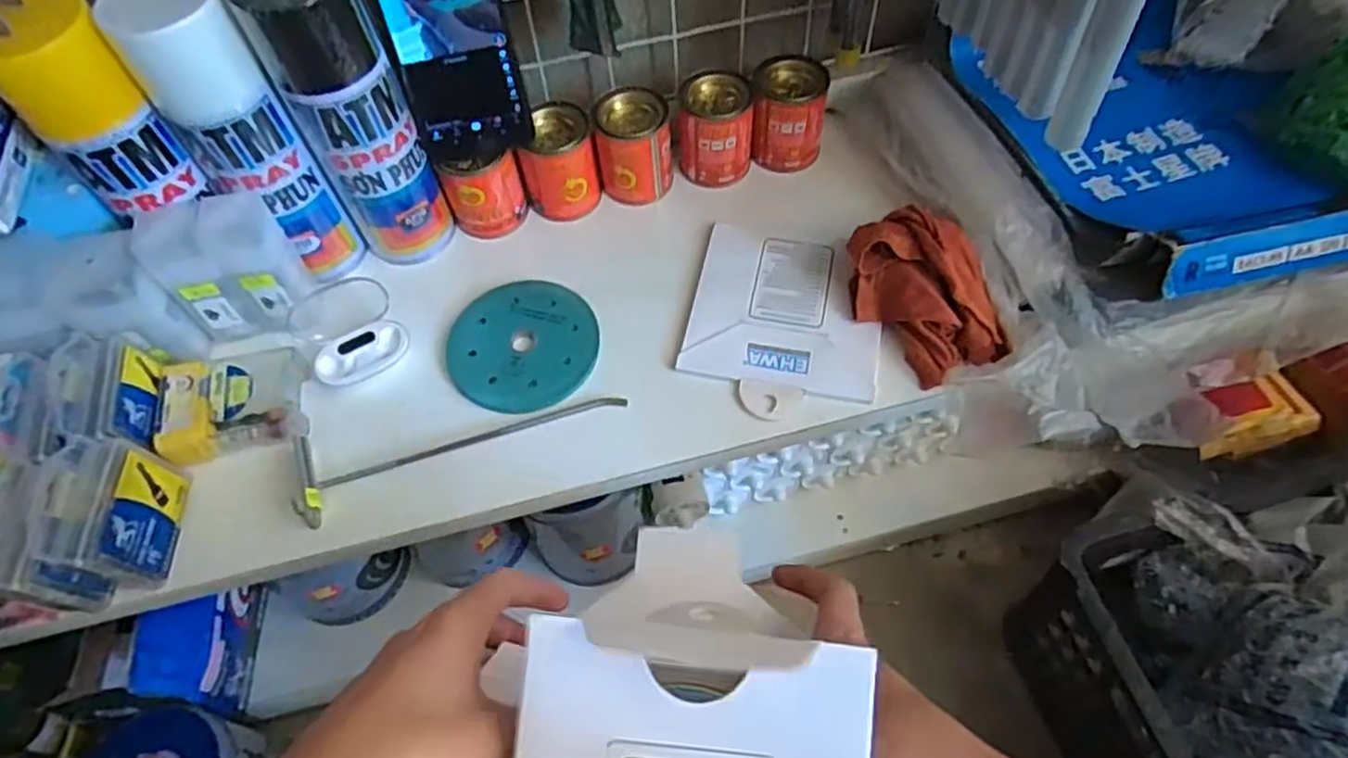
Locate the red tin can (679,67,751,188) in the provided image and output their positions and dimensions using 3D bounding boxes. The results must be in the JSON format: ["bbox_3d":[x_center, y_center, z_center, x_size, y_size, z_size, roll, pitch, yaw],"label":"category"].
[{"bbox_3d":[0.032,-0.189,0.565,0.054,0.066,0.047,1,56,5],"label":"red tin can"}]

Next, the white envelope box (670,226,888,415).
[{"bbox_3d":[0.076,-0.042,0.511,0.126,0.015,0.145,8,57,10],"label":"white envelope box"}]

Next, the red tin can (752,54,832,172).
[{"bbox_3d":[0.088,-0.203,0.572,0.053,0.069,0.049,-2,55,3],"label":"red tin can"}]

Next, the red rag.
[{"bbox_3d":[0.163,-0.059,0.489,0.079,0.050,0.109,-17,56,-8],"label":"red rag"}]

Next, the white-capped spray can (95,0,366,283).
[{"bbox_3d":[-0.266,-0.144,0.466,0.055,0.195,0.057,27,62,21],"label":"white-capped spray can"}]

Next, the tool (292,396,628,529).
[{"bbox_3d":[-0.131,0.037,0.468,0.202,0.025,0.055,-15,56,-6],"label":"tool"}]

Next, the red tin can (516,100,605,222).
[{"bbox_3d":[-0.085,-0.159,0.553,0.056,0.067,0.048,-11,55,-4],"label":"red tin can"}]

